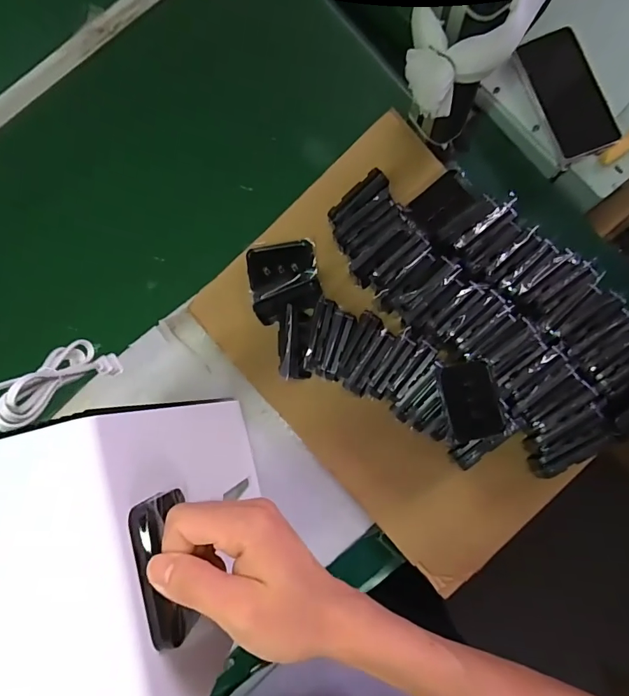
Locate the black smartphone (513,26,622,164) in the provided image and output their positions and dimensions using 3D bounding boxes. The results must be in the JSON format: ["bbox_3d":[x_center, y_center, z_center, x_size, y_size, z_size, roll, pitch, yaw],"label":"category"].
[{"bbox_3d":[0.312,-0.316,0.550,0.069,0.012,0.163,-21,81,12],"label":"black smartphone"}]

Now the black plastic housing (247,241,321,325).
[{"bbox_3d":[-0.040,-0.087,0.554,0.088,0.053,0.104,-13,85,4],"label":"black plastic housing"}]

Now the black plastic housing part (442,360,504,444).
[{"bbox_3d":[0.176,0.059,0.497,0.056,0.011,0.085,-12,85,4],"label":"black plastic housing part"}]

